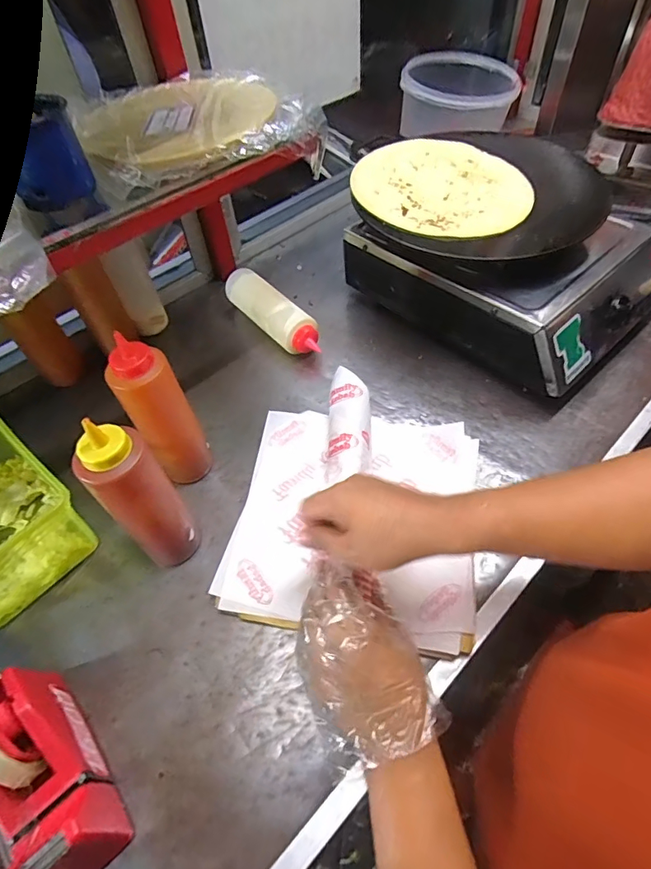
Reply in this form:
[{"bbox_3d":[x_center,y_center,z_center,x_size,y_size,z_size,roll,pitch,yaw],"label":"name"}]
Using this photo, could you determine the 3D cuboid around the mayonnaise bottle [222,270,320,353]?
[{"bbox_3d":[-0.078,-0.183,0.716,0.062,0.060,0.211,-35,57,-20],"label":"mayonnaise bottle"}]

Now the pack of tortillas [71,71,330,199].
[{"bbox_3d":[-0.145,-0.342,0.501,0.234,0.027,0.237,-26,56,-15],"label":"pack of tortillas"}]

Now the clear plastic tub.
[{"bbox_3d":[0.245,-0.618,0.862,0.199,0.101,0.190,-1,51,1],"label":"clear plastic tub"}]

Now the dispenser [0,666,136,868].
[{"bbox_3d":[-0.222,0.254,0.359,0.061,0.108,0.159,-30,55,-17],"label":"dispenser"}]

